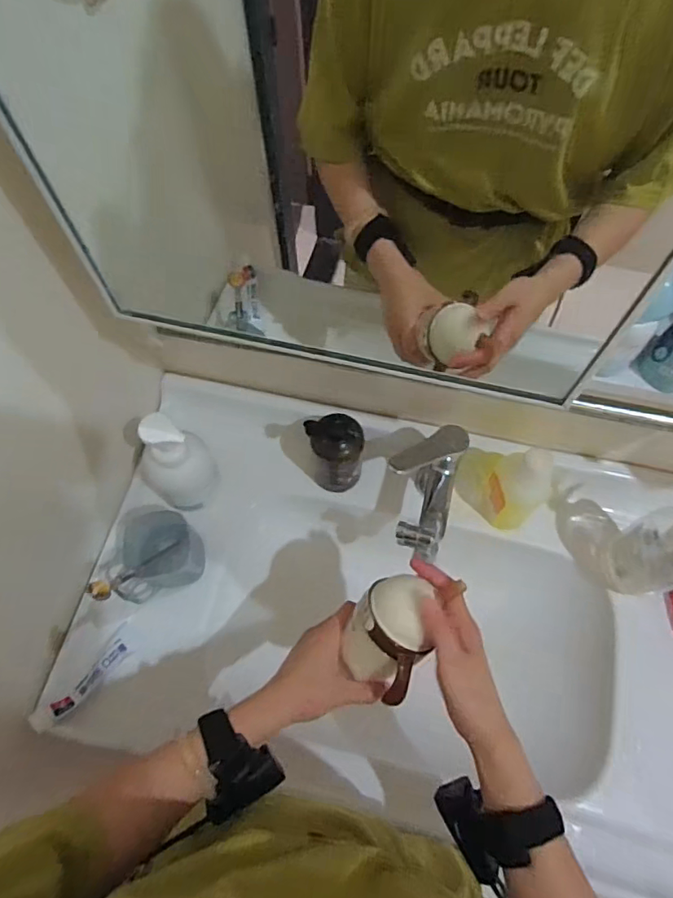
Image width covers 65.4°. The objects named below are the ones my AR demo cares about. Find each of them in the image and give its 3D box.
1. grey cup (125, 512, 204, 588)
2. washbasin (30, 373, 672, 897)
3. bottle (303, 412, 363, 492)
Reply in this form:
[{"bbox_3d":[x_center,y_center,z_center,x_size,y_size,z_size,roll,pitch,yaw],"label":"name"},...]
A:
[{"bbox_3d":[-0.211,0.122,0.647,0.076,0.074,0.081,0,64,1],"label":"grey cup"},{"bbox_3d":[0.098,0.206,0.667,0.781,0.153,0.436,13,65,7],"label":"washbasin"},{"bbox_3d":[0.002,0.007,0.664,0.063,0.116,0.058,0,64,1],"label":"bottle"}]

